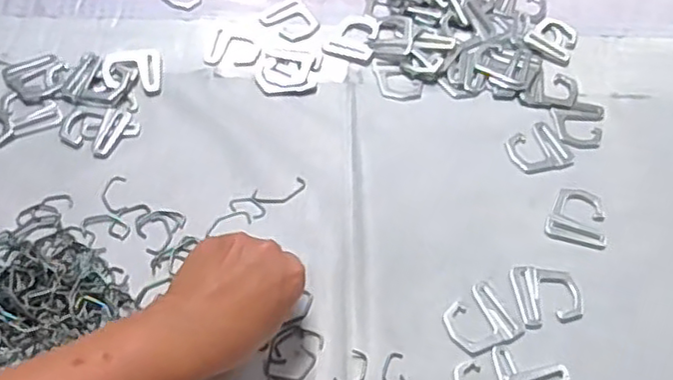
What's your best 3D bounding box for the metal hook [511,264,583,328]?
[{"bbox_3d":[0.162,0.079,0.501,0.049,0.004,0.047,-3,57,-5],"label":"metal hook"}]

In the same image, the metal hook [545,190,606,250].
[{"bbox_3d":[0.200,0.022,0.541,0.048,0.004,0.053,15,57,7],"label":"metal hook"}]

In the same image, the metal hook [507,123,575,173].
[{"bbox_3d":[0.176,-0.034,0.574,0.051,0.004,0.048,-25,62,-18],"label":"metal hook"}]

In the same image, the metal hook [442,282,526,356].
[{"bbox_3d":[0.107,0.098,0.485,0.050,0.004,0.048,-30,63,-20],"label":"metal hook"}]

